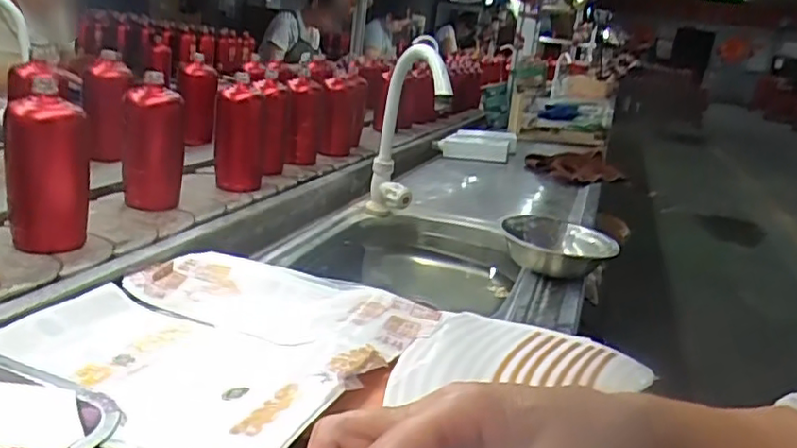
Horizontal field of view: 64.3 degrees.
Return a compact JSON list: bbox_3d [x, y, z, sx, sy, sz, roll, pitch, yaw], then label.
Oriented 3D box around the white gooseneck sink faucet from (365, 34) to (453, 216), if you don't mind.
[{"bbox_3d":[0.012,-0.126,1.000,0.082,0.302,0.277,4,19,-9],"label":"white gooseneck sink faucet"}]

